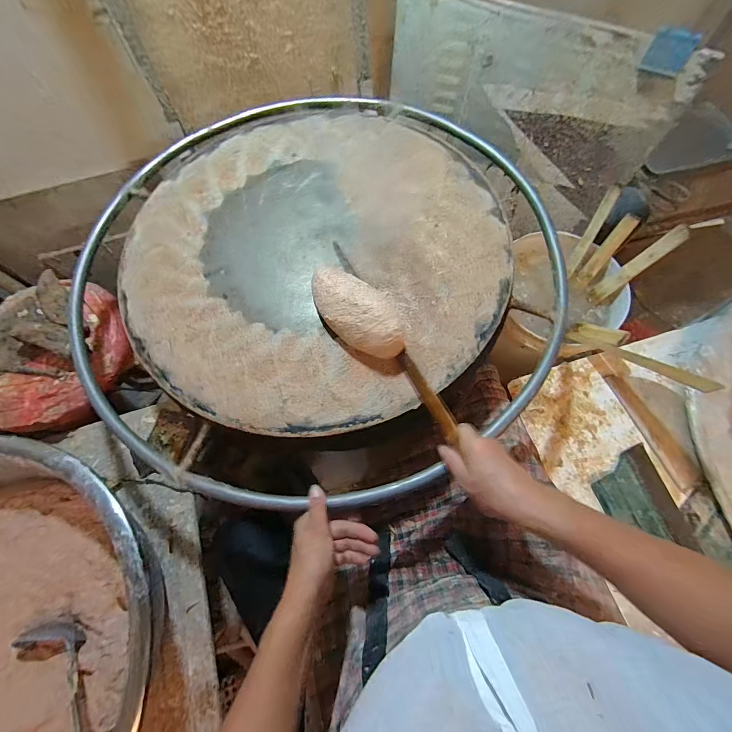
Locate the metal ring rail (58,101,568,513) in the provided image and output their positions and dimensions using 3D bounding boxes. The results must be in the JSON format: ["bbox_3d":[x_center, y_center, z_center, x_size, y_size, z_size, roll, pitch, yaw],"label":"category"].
[{"bbox_3d":[-0.098,-0.202,0.589,0.845,0.047,0.840,-1,69,2],"label":"metal ring rail"}]

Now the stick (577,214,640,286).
[{"bbox_3d":[0.523,-0.250,0.735,0.030,0.014,0.154,37,119,15],"label":"stick"}]

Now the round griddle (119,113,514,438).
[{"bbox_3d":[-0.086,-0.199,0.557,0.603,0.015,0.600,-1,69,2],"label":"round griddle"}]

